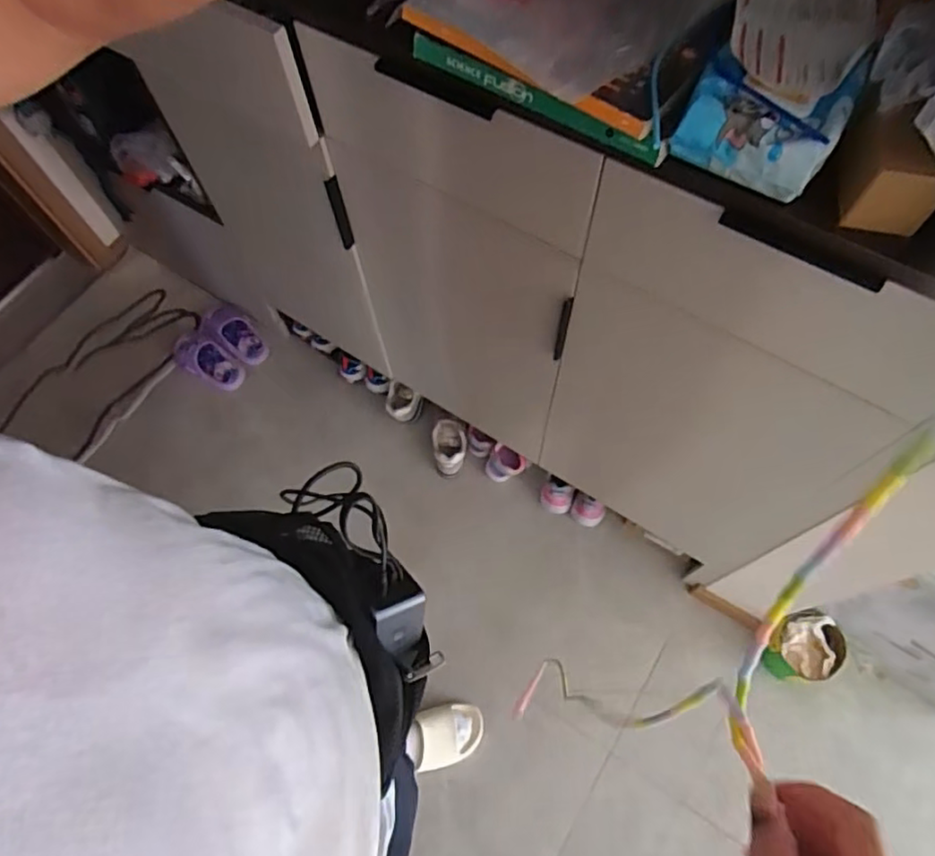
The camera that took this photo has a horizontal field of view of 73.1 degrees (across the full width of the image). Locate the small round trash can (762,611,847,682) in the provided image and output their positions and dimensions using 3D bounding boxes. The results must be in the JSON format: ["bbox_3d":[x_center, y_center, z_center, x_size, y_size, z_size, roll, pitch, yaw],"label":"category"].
[{"bbox_3d":[0.693,0.456,1.304,0.135,0.104,0.133,-1,66,1],"label":"small round trash can"}]

